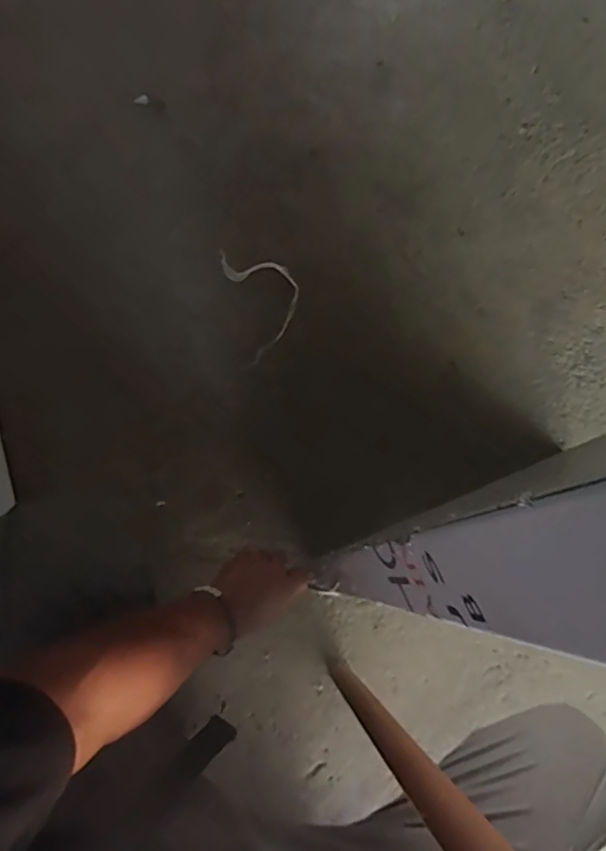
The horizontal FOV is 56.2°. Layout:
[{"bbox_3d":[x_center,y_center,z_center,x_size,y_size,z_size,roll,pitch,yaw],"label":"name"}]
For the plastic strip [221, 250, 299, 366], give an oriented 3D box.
[{"bbox_3d":[-0.055,-0.192,0.860,0.099,0.016,0.194,-17,76,-6],"label":"plastic strip"}]

